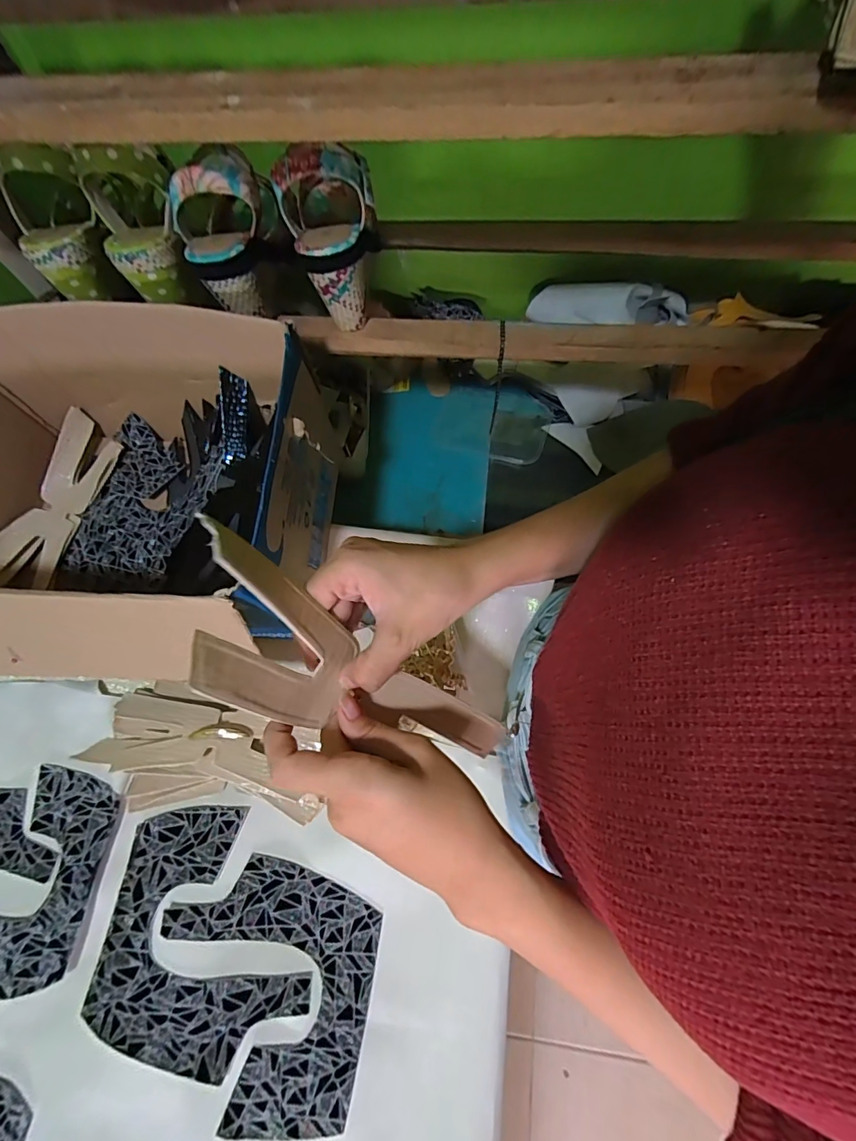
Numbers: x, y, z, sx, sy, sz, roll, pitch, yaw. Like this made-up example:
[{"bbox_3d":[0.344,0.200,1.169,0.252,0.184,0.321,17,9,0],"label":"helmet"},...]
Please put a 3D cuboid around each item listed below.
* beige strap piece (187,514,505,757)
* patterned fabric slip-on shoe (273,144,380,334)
[{"bbox_3d":[-0.034,0.062,0.267,0.023,0.226,0.072,0,62,48],"label":"beige strap piece"},{"bbox_3d":[-0.086,-0.308,0.433,0.084,0.135,0.075,-14,69,-2],"label":"patterned fabric slip-on shoe"}]

